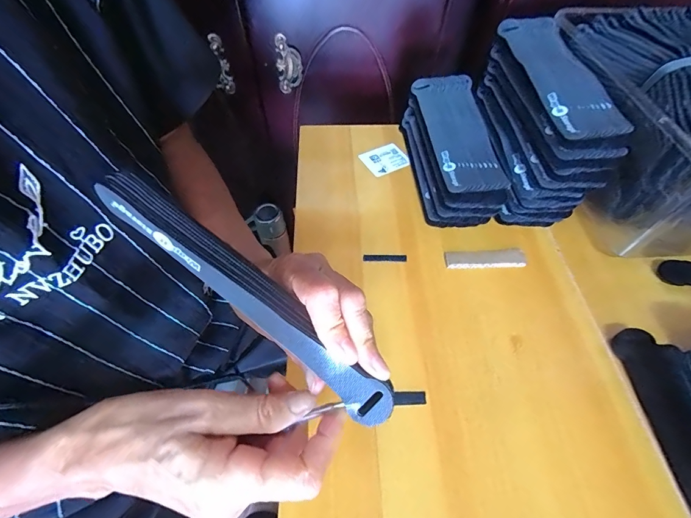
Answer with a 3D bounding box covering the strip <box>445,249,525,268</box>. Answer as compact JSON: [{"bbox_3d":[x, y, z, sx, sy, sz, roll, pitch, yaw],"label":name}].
[{"bbox_3d":[0.152,0.000,0.373,0.086,0.008,0.021,-2,55,-2],"label":"strip"}]

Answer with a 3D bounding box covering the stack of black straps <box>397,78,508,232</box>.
[{"bbox_3d":[0.128,-0.135,0.424,0.088,0.074,0.201,-3,55,-3],"label":"stack of black straps"}]

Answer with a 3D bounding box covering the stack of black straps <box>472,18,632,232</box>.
[{"bbox_3d":[0.215,-0.164,0.404,0.075,0.127,0.220,0,58,-11],"label":"stack of black straps"}]

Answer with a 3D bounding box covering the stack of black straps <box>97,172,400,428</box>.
[{"bbox_3d":[-0.050,0.024,0.193,0.195,0.020,0.023,42,61,-6],"label":"stack of black straps"}]

